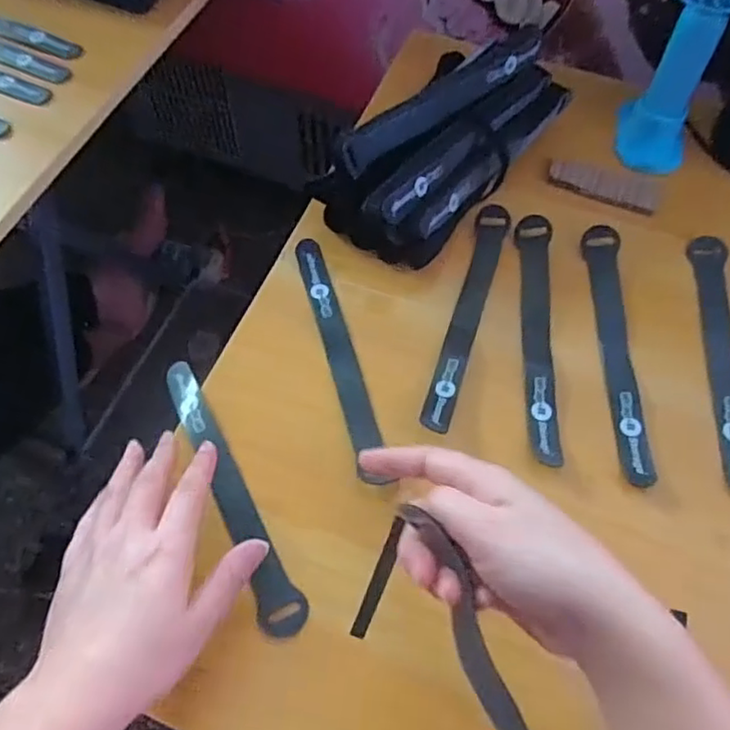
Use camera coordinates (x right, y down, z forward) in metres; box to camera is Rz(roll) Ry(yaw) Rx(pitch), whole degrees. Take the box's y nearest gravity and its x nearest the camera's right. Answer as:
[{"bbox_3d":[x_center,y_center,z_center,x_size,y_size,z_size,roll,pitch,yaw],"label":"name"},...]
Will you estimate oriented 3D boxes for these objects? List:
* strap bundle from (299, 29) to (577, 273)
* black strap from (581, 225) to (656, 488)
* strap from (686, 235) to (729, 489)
[{"bbox_3d":[0.068,-0.169,0.494,0.092,0.080,0.229,37,65,18],"label":"strap bundle"},{"bbox_3d":[0.170,-0.016,0.440,0.025,0.006,0.202,1,58,9],"label":"black strap"},{"bbox_3d":[0.241,-0.009,0.437,0.025,0.004,0.198,7,59,7],"label":"strap"}]

